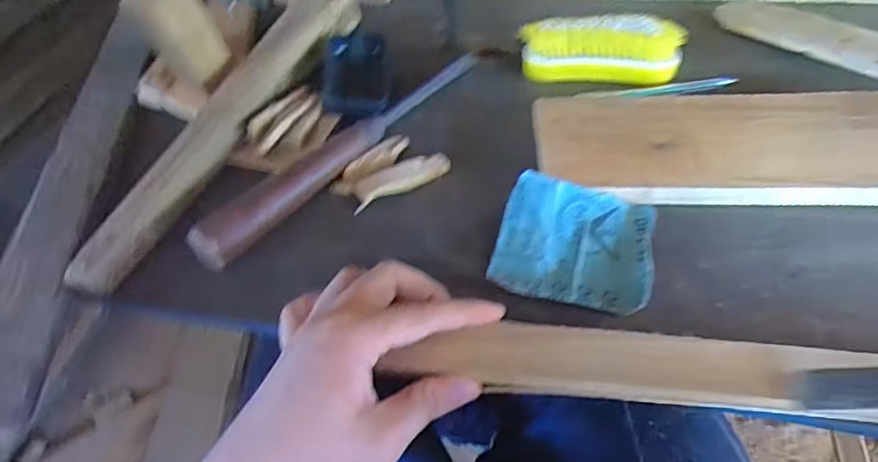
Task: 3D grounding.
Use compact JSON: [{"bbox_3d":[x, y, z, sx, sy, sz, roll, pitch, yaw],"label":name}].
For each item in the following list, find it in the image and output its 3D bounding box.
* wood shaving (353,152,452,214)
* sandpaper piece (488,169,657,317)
[{"bbox_3d":[-0.028,-0.039,0.390,0.077,0.006,0.027,-26,50,-17],"label":"wood shaving"},{"bbox_3d":[0.085,0.004,0.334,0.093,0.023,0.086,9,49,14],"label":"sandpaper piece"}]

